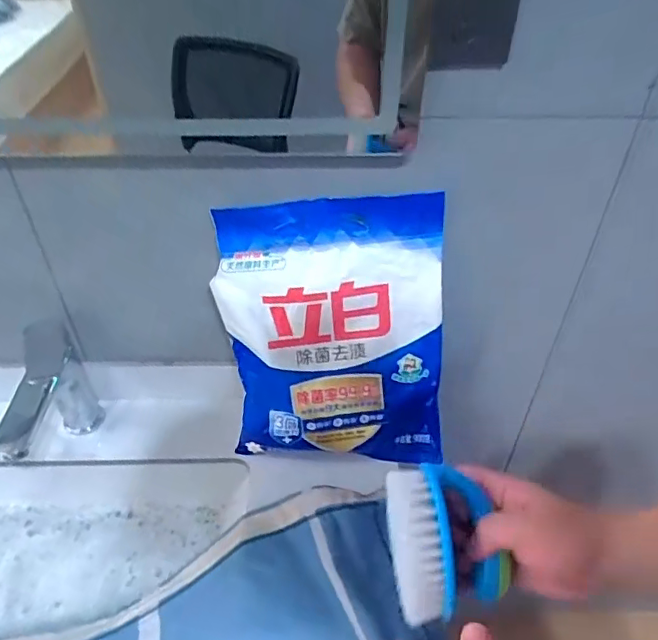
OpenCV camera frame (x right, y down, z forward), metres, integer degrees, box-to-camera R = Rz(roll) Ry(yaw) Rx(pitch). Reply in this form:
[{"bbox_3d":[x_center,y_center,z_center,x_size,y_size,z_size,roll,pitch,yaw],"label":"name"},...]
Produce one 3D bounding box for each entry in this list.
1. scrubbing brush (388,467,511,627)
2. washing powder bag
[{"bbox_3d":[0.083,0.155,0.396,0.086,0.053,0.105,-4,86,-12],"label":"scrubbing brush"},{"bbox_3d":[0.007,0.025,0.619,0.236,0.316,0.039,-5,21,-2],"label":"washing powder bag"}]

